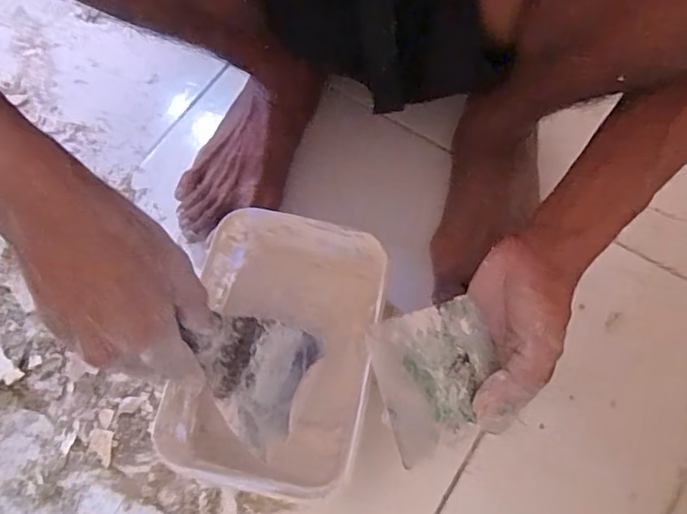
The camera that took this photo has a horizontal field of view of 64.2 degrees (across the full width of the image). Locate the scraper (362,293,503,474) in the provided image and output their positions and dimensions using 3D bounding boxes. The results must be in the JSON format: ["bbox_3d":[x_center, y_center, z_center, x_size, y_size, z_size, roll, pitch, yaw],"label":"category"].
[{"bbox_3d":[0.056,0.066,0.325,0.100,0.006,0.073,-15,81,-43],"label":"scraper"}]

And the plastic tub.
[{"bbox_3d":[-0.046,0.068,0.423,0.134,0.076,0.189,5,69,4],"label":"plastic tub"}]

